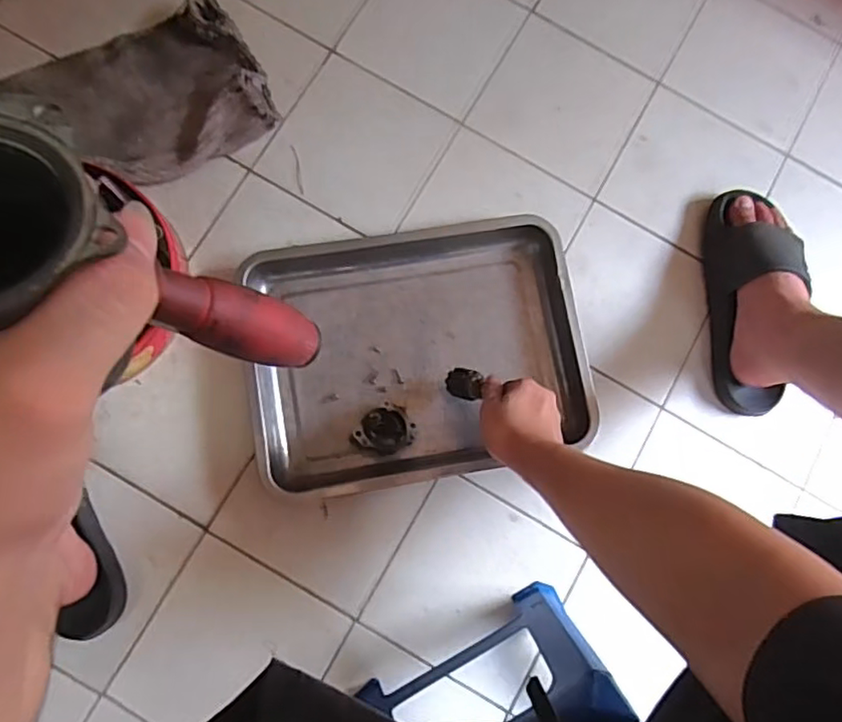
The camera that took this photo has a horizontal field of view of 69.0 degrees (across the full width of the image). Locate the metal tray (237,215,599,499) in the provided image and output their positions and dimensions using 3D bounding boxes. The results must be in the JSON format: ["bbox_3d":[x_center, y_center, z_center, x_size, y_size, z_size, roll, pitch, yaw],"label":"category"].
[{"bbox_3d":[-0.006,-0.011,0.733,0.386,0.042,0.300,-9,82,-5],"label":"metal tray"}]

